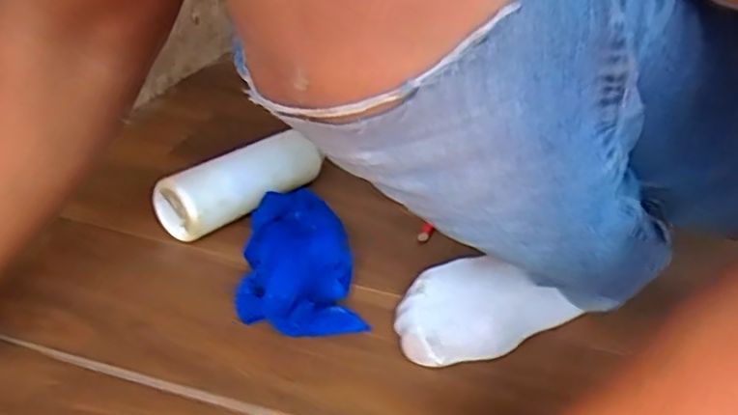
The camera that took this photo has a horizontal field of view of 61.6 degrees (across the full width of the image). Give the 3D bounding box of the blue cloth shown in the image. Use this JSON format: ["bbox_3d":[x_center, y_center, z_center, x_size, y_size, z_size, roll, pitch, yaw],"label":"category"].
[{"bbox_3d":[-0.063,0.045,0.533,0.099,0.066,0.150,-2,33,-11],"label":"blue cloth"}]

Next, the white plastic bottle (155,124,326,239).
[{"bbox_3d":[-0.120,-0.022,0.637,0.059,0.061,0.191,29,39,32],"label":"white plastic bottle"}]

